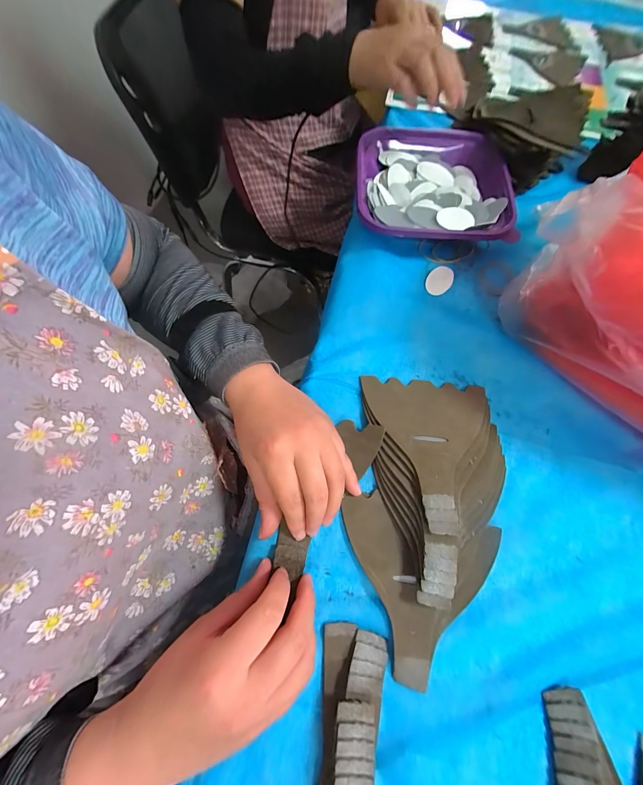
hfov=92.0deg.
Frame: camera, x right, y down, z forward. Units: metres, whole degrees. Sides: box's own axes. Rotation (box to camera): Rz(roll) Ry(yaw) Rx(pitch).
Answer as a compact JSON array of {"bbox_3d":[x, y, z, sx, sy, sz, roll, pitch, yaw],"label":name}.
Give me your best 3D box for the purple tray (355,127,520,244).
[{"bbox_3d":[0.138,-0.260,0.397,0.189,0.038,0.196,4,68,0],"label":"purple tray"}]

